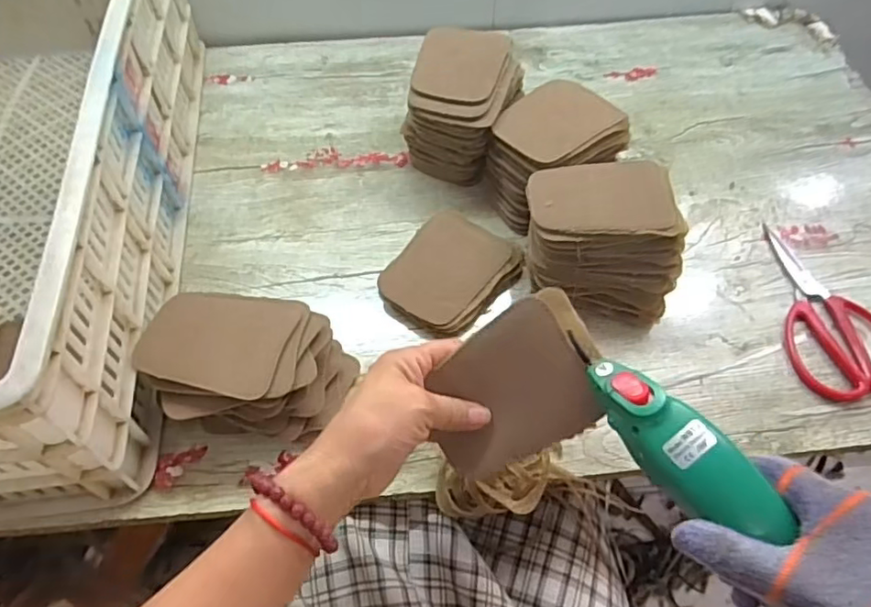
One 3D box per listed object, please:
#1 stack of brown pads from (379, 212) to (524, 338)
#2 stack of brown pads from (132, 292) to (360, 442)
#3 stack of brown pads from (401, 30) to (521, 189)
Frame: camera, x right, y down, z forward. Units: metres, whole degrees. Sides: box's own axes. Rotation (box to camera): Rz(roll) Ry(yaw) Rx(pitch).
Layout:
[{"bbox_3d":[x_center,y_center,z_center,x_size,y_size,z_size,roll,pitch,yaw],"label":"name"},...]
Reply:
[{"bbox_3d":[0.014,-0.029,0.557,0.097,0.023,0.122,32,63,21],"label":"stack of brown pads"},{"bbox_3d":[-0.151,0.055,0.474,0.155,0.075,0.106,6,57,6],"label":"stack of brown pads"},{"bbox_3d":[0.030,-0.207,0.629,0.099,0.104,0.125,17,58,12],"label":"stack of brown pads"}]

